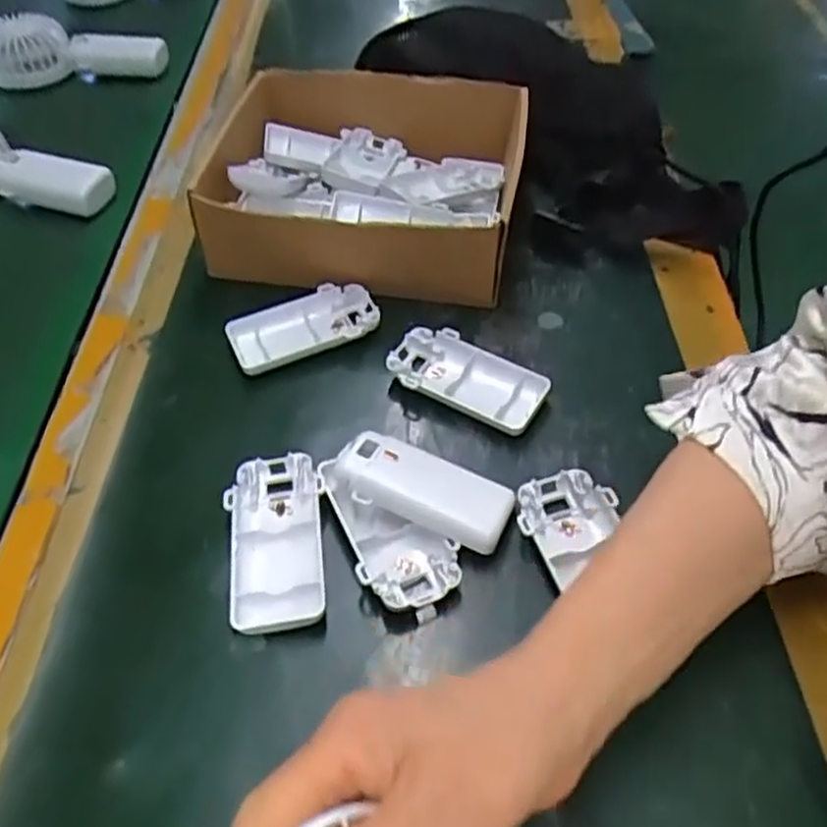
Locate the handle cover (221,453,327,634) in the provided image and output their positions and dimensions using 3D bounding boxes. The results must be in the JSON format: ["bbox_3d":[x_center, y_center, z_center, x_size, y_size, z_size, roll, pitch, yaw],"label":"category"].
[{"bbox_3d":[-0.070,0.064,0.365,0.049,0.015,0.096,-5,51,-2],"label":"handle cover"}]

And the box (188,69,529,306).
[{"bbox_3d":[-0.029,-0.174,0.525,0.200,0.067,0.201,7,52,9],"label":"box"}]

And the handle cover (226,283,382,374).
[{"bbox_3d":[-0.071,-0.056,0.464,0.093,0.014,0.048,-19,52,-12],"label":"handle cover"}]

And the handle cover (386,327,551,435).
[{"bbox_3d":[0.032,-0.021,0.434,0.096,0.019,0.048,23,56,20],"label":"handle cover"}]

